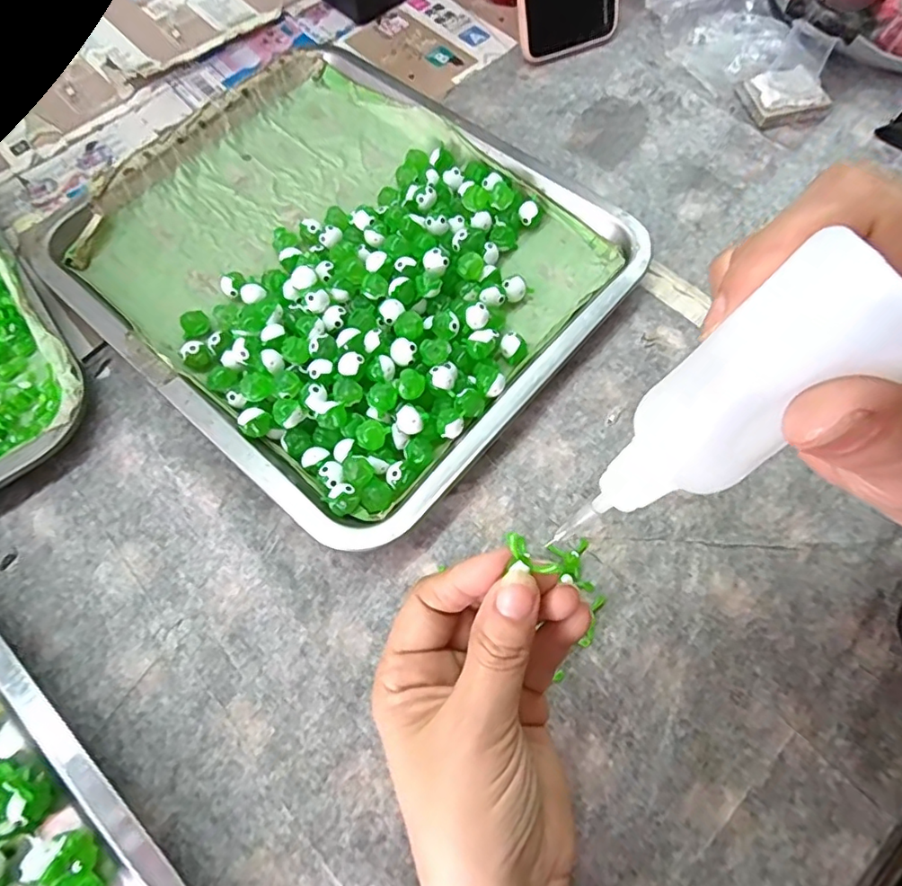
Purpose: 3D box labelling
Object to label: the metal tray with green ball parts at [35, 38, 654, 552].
[{"bbox_3d":[-0.070,-0.116,0.339,0.303,0.027,0.253,39,74,16],"label":"metal tray with green ball parts"}]

